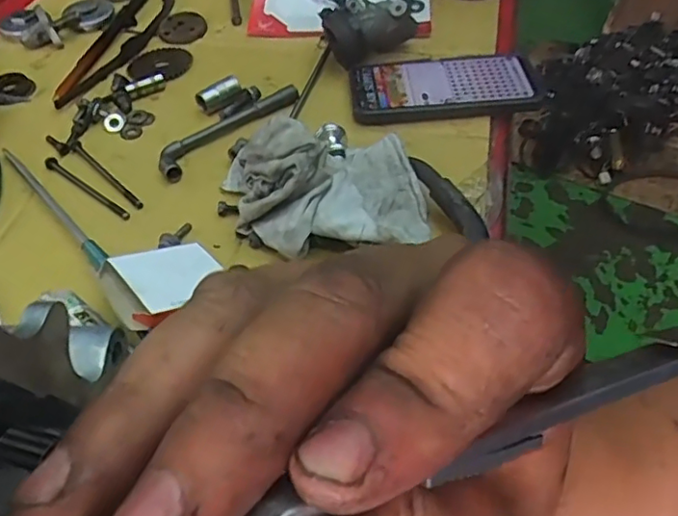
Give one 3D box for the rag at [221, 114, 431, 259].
[{"bbox_3d":[-0.011,-0.050,0.420,0.144,0.071,0.101,-4,49,-2],"label":"rag"}]

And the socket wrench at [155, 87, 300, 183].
[{"bbox_3d":[-0.095,-0.111,0.512,0.028,0.020,0.142,34,58,27],"label":"socket wrench"}]

